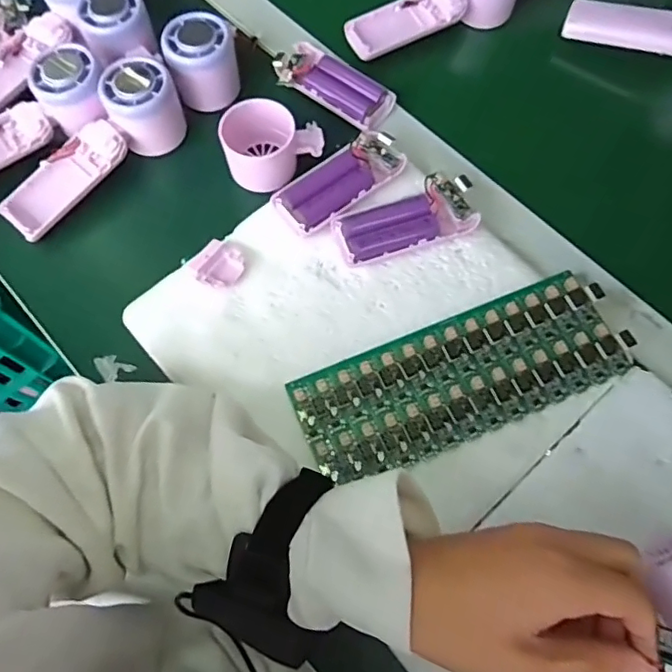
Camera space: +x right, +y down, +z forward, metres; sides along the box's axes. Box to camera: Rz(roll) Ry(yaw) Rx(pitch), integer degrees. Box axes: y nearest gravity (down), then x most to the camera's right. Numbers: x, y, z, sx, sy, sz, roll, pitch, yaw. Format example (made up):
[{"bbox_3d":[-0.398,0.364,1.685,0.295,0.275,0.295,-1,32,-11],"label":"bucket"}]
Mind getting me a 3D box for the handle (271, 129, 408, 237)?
[{"bbox_3d":[0.003,-0.118,0.428,0.103,0.020,0.043,-36,72,-13],"label":"handle"}]

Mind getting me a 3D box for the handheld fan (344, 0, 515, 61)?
[{"bbox_3d":[0.087,-0.299,0.498,0.163,0.053,0.048,-25,70,-9],"label":"handheld fan"}]

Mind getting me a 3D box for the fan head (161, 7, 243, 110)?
[{"bbox_3d":[-0.110,-0.228,0.467,0.056,0.052,0.058,-13,69,-4],"label":"fan head"}]

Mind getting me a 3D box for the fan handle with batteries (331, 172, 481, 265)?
[{"bbox_3d":[0.052,-0.086,0.415,0.104,0.022,0.044,-20,69,-7],"label":"fan handle with batteries"}]

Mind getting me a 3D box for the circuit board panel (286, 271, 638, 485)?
[{"bbox_3d":[0.085,0.027,0.376,0.221,0.014,0.080,-21,72,-6],"label":"circuit board panel"}]

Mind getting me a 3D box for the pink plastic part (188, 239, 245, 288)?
[{"bbox_3d":[-0.086,-0.052,0.411,0.034,0.009,0.034,37,73,14],"label":"pink plastic part"}]

